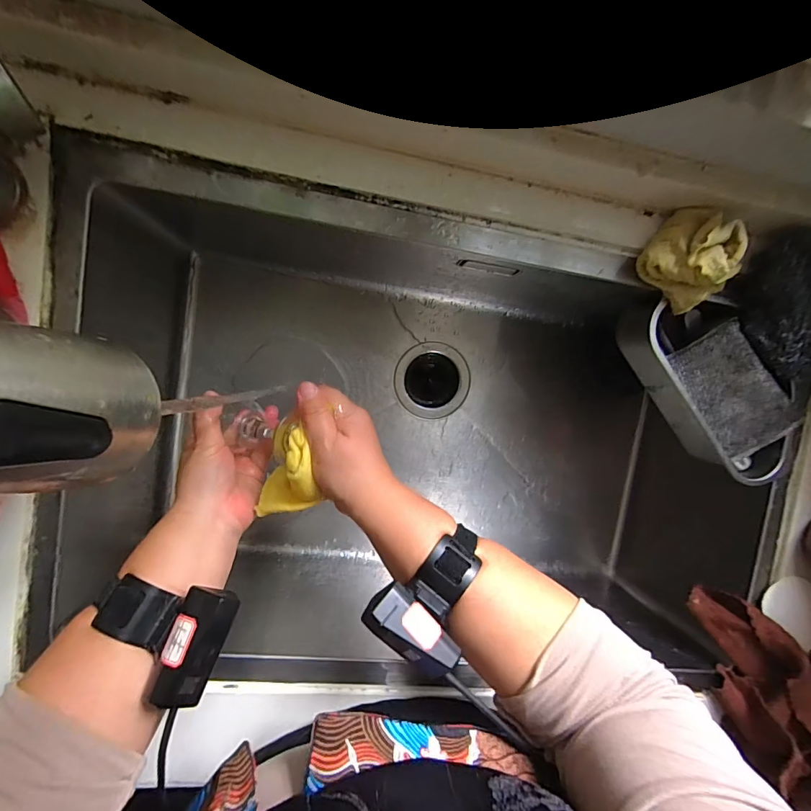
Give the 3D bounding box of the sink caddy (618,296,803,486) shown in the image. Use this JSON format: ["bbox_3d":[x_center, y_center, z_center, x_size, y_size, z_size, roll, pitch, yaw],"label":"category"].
[{"bbox_3d":[0.330,-0.021,0.453,0.100,0.083,0.232,-38,100,-2],"label":"sink caddy"}]

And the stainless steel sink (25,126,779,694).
[{"bbox_3d":[0.038,0.026,0.529,0.721,0.281,0.457,8,95,-8],"label":"stainless steel sink"}]

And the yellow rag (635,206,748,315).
[{"bbox_3d":[0.268,-0.132,0.381,0.085,0.051,0.072,39,90,-10],"label":"yellow rag"}]

